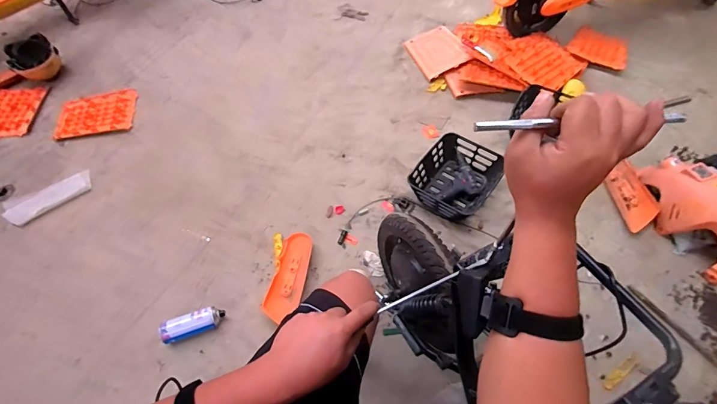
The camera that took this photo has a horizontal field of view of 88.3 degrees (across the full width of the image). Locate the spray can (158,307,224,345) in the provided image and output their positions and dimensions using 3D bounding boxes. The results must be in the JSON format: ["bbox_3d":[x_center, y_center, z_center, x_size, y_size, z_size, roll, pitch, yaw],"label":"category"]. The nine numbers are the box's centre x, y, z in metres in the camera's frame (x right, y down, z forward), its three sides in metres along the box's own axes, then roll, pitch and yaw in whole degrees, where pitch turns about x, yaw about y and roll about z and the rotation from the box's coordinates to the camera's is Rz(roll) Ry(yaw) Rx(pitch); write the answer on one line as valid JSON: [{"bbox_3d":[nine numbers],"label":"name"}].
[{"bbox_3d":[-0.504,0.375,1.135,0.181,0.070,0.067,-21,58,-13],"label":"spray can"}]

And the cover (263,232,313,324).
[{"bbox_3d":[-0.230,0.240,1.225,0.106,0.040,0.296,10,56,8],"label":"cover"}]

